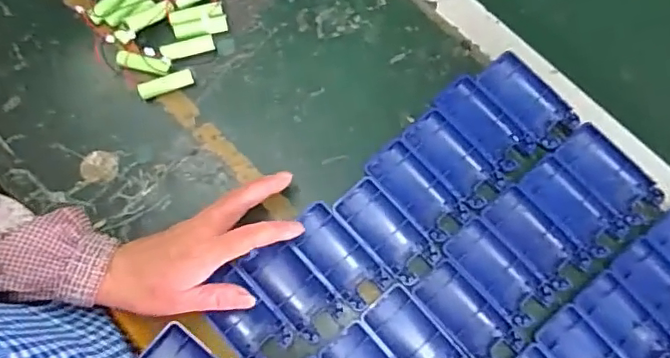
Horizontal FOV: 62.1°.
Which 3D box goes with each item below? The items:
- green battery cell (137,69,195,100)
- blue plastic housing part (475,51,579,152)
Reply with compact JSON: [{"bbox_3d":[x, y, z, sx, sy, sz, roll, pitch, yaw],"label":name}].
[{"bbox_3d":[-0.157,-0.087,0.516,0.049,0.014,0.015,-17,76,-6],"label":"green battery cell"},{"bbox_3d":[0.177,-0.073,0.512,0.043,0.010,0.093,-38,79,-11],"label":"blue plastic housing part"}]

